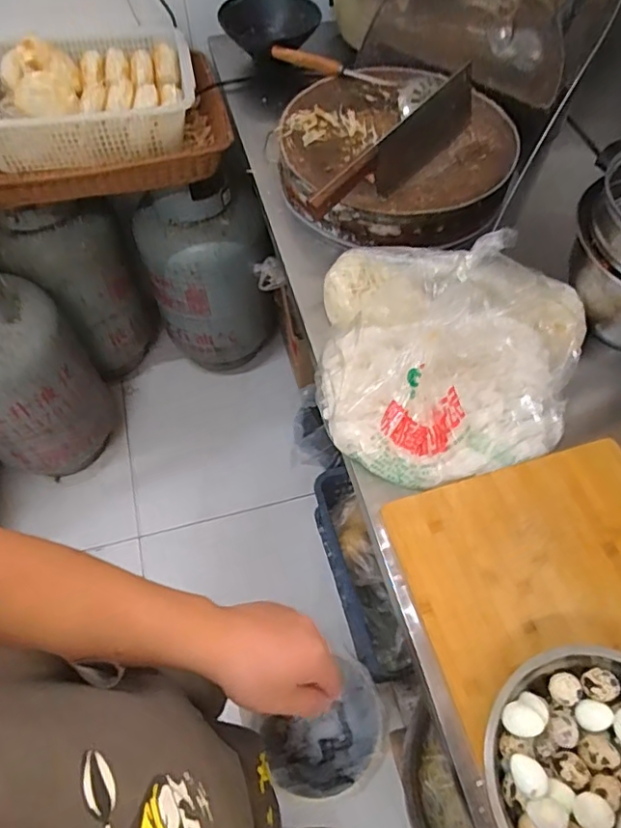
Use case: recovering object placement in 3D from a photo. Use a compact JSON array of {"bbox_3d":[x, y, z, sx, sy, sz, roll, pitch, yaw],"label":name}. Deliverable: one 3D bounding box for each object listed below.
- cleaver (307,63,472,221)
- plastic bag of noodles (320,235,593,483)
[{"bbox_3d":[0.110,-0.365,0.757,0.280,0.119,0.034,-35,66,-19],"label":"cleaver"},{"bbox_3d":[0.173,-0.082,0.663,0.321,0.091,0.315,6,60,3],"label":"plastic bag of noodles"}]

